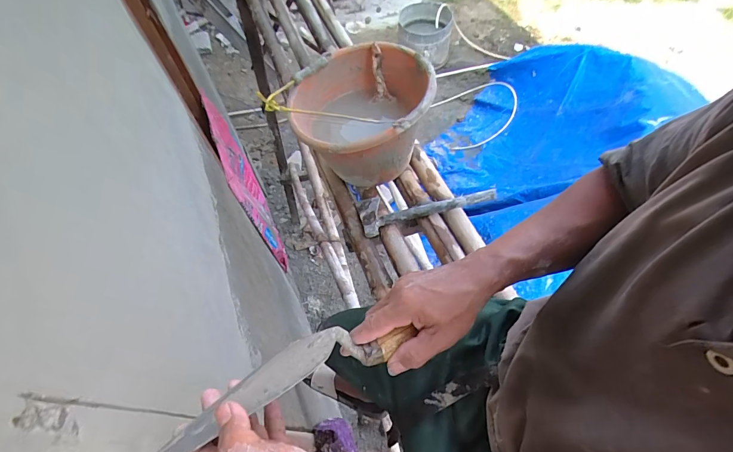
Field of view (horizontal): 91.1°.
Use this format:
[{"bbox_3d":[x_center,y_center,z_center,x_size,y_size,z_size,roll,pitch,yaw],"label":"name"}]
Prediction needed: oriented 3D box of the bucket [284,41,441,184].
[{"bbox_3d":[-0.003,-0.219,0.730,0.273,0.203,0.243,-16,60,-7],"label":"bucket"}]

